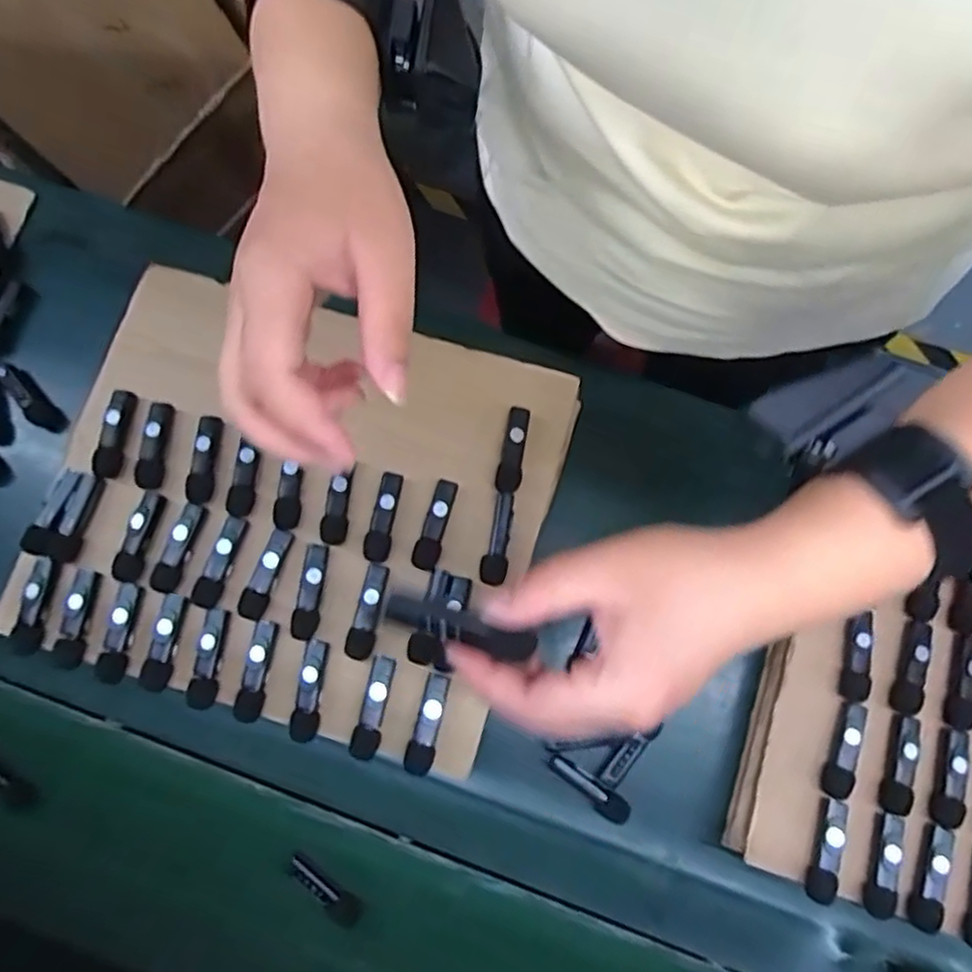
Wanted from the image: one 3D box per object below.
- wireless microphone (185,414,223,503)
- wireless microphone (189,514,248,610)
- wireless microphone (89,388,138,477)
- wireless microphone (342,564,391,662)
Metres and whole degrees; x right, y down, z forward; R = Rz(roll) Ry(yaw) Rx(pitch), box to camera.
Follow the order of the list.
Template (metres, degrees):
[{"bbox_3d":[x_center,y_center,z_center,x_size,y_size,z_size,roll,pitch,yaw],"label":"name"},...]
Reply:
[{"bbox_3d":[-0.206,-0.020,0.489,0.017,0.011,0.065,8,82,3],"label":"wireless microphone"},{"bbox_3d":[-0.187,0.054,0.472,0.017,0.011,0.066,19,82,4],"label":"wireless microphone"},{"bbox_3d":[-0.274,-0.038,0.496,0.018,0.012,0.067,9,82,3],"label":"wireless microphone"},{"bbox_3d":[-0.082,0.087,0.465,0.019,0.008,0.065,15,82,4],"label":"wireless microphone"}]

